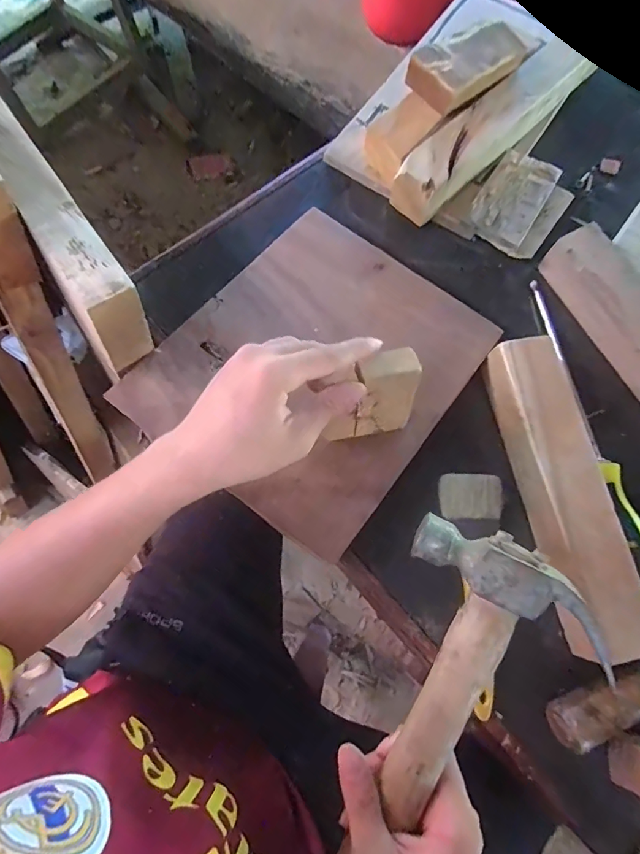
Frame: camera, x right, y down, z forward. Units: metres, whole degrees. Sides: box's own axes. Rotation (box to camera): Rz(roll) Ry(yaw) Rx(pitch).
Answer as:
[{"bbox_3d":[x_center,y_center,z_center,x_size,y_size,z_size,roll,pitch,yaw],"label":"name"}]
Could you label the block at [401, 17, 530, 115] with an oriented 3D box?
[{"bbox_3d":[0.143,-0.354,0.444,0.111,0.023,0.063,-40,78,-12],"label":"block"}]

